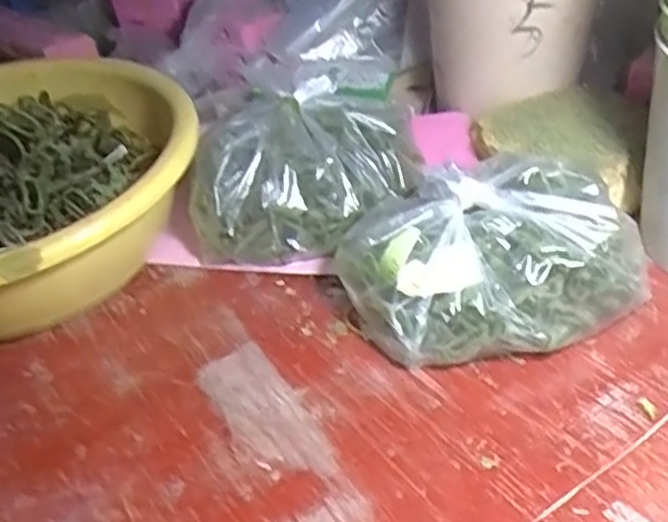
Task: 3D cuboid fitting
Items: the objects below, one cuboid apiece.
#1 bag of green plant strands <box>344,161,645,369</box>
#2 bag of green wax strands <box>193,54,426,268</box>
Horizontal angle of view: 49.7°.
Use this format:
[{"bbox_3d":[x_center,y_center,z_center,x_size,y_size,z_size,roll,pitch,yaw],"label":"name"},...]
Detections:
[{"bbox_3d":[0.075,-0.003,0.364,0.130,0.066,0.102,-19,41,-16],"label":"bag of green plant strands"},{"bbox_3d":[-0.017,-0.053,0.420,0.135,0.090,0.080,-9,39,-5],"label":"bag of green wax strands"}]

